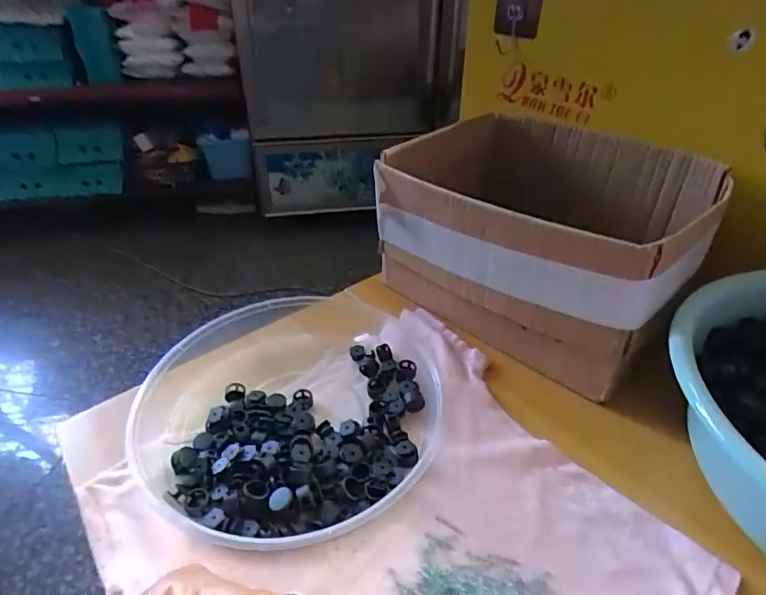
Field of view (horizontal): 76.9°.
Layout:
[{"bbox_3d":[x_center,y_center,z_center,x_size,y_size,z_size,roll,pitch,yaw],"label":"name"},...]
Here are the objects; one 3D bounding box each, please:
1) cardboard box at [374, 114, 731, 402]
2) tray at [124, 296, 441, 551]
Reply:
[{"bbox_3d":[0.167,-0.076,0.498,0.271,0.146,0.250,31,48,34],"label":"cardboard box"},{"bbox_3d":[-0.073,0.076,0.402,0.229,0.036,0.256,16,41,20],"label":"tray"}]

